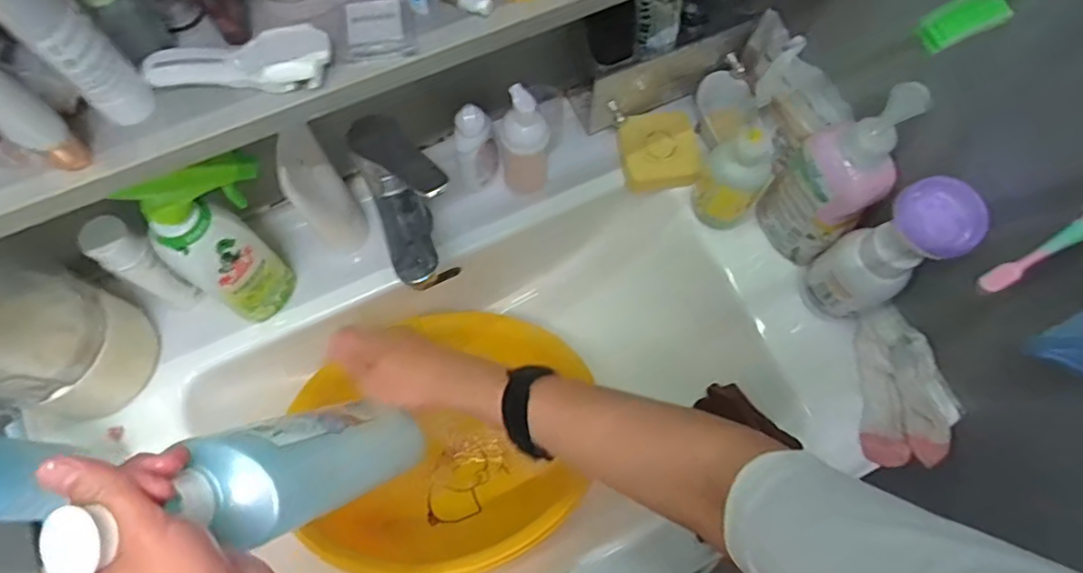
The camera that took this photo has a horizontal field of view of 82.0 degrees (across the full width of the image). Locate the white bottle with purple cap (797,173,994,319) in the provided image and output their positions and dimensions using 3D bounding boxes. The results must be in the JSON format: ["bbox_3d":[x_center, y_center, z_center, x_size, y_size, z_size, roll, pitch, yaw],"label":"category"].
[{"bbox_3d":[0.305,-0.027,0.560,0.071,0.177,0.067,0,71,-1],"label":"white bottle with purple cap"}]

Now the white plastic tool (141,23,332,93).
[{"bbox_3d":[-0.168,-0.126,0.349,0.099,0.014,0.033,-8,71,-4],"label":"white plastic tool"}]

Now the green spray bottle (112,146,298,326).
[{"bbox_3d":[-0.261,-0.035,0.531,0.107,0.209,0.045,-31,74,-11],"label":"green spray bottle"}]

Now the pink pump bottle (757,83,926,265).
[{"bbox_3d":[0.273,-0.100,0.573,0.060,0.204,0.083,-34,75,-12],"label":"pink pump bottle"}]

